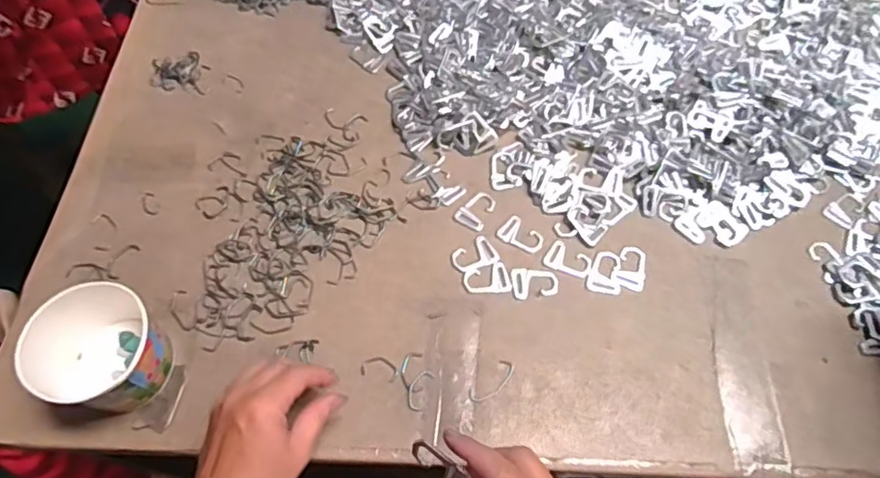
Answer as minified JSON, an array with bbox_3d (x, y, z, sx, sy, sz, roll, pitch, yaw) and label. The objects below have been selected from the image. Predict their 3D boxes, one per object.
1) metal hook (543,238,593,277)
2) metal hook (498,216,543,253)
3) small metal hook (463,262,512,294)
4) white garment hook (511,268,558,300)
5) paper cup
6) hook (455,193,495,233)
[{"bbox_3d":[0.119,0.020,0.548,0.040,0.004,0.028,29,66,16],"label":"metal hook"},{"bbox_3d":[0.077,-0.003,0.558,0.041,0.004,0.027,35,68,18],"label":"metal hook"},{"bbox_3d":[0.043,0.037,0.539,0.042,0.004,0.028,-8,62,-3],"label":"small metal hook"},{"bbox_3d":[0.086,0.039,0.538,0.041,0.004,0.030,-6,62,-2],"label":"white garment hook"},{"bbox_3d":[-0.270,0.093,0.473,0.084,0.074,0.090,-1,62,1],"label":"paper cup"},{"bbox_3d":[0.037,-0.029,0.573,0.030,0.004,0.040,31,67,17],"label":"hook"}]

